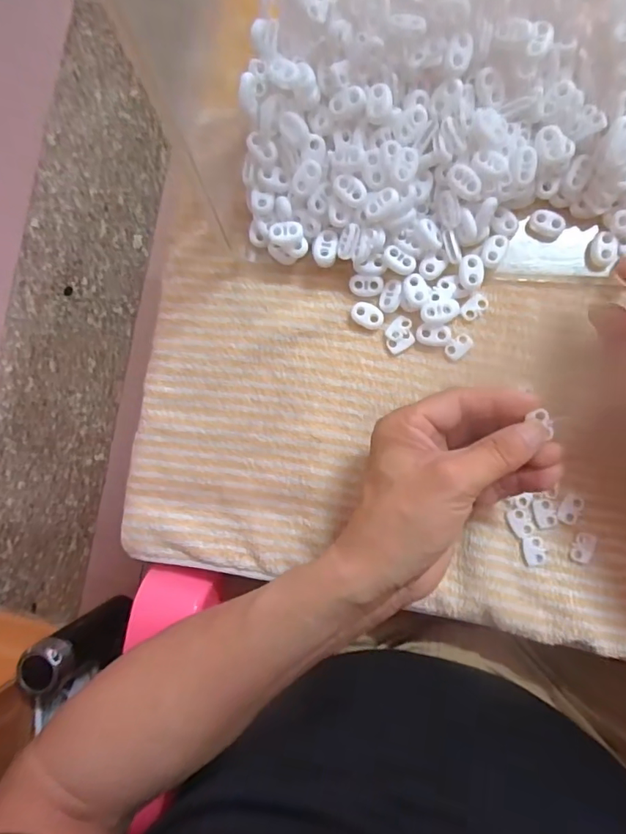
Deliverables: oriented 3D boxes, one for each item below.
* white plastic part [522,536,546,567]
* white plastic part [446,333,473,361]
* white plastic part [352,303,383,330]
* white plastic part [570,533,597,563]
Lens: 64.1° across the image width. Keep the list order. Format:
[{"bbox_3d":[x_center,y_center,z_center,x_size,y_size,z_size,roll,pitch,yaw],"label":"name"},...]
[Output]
[{"bbox_3d":[0.140,0.085,0.316,0.014,0.004,0.018,-3,86,5],"label":"white plastic part"},{"bbox_3d":[0.096,-0.046,0.329,0.019,0.004,0.011,-41,84,2],"label":"white plastic part"},{"bbox_3d":[0.037,-0.068,0.335,0.022,0.004,0.015,36,90,6],"label":"white plastic part"},{"bbox_3d":[0.170,0.082,0.313,0.011,0.004,0.019,23,89,6],"label":"white plastic part"}]

